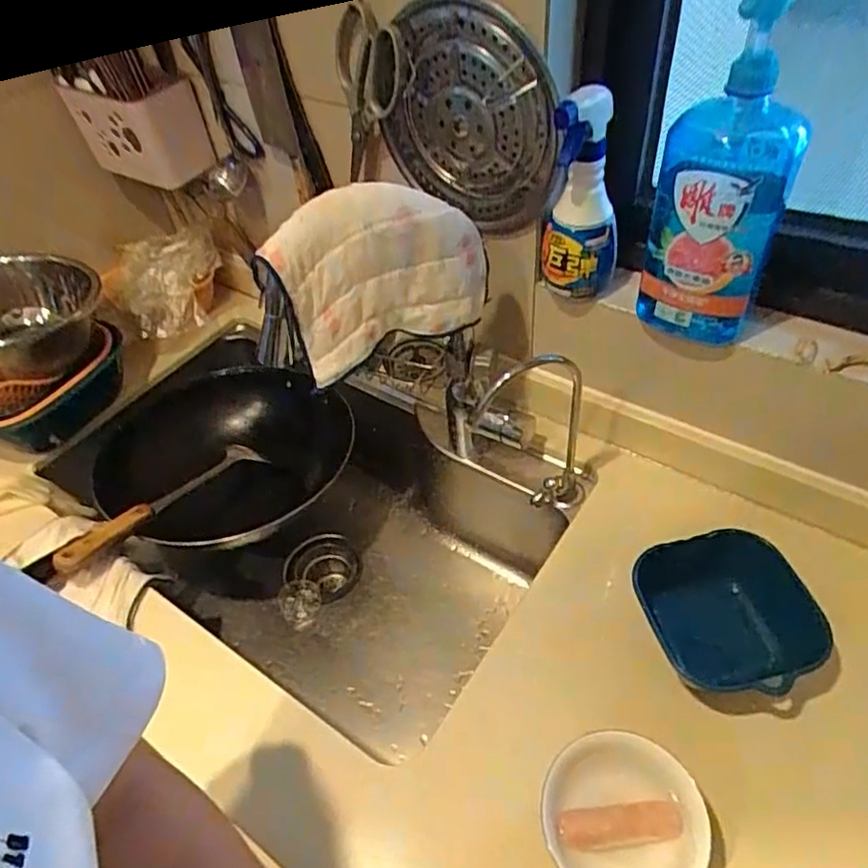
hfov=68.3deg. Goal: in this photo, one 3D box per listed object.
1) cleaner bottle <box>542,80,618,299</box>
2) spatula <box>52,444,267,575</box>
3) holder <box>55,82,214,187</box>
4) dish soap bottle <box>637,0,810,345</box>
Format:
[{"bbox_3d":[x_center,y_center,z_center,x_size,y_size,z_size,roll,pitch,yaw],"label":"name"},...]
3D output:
[{"bbox_3d":[0.150,-0.241,0.652,0.082,0.207,0.074,5,48,11],"label":"cleaner bottle"},{"bbox_3d":[-0.342,0.084,0.815,0.041,0.028,0.294,21,35,24],"label":"spatula"},{"bbox_3d":[-0.407,-0.425,0.901,0.156,0.120,0.088,17,52,21],"label":"holder"},{"bbox_3d":[0.253,-0.204,0.583,0.105,0.251,0.080,12,50,17],"label":"dish soap bottle"}]

